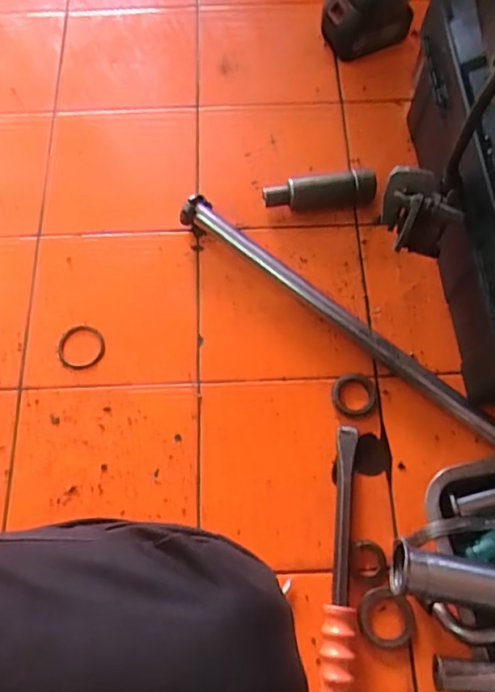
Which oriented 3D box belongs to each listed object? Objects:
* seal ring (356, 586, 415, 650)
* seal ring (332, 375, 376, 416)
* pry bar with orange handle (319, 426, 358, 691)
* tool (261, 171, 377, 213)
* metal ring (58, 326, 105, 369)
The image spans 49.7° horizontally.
[{"bbox_3d":[0.133,0.261,0.512,0.054,0.004,0.050,0,69,1],"label":"seal ring"},{"bbox_3d":[0.118,0.055,0.593,0.048,0.009,0.048,0,69,1],"label":"seal ring"},{"bbox_3d":[0.089,0.208,0.521,0.028,0.036,0.264,5,69,3],"label":"pry bar with orange handle"},{"bbox_3d":[0.090,-0.193,0.677,0.137,0.038,0.038,-4,69,-1],"label":"tool"},{"bbox_3d":[-0.192,0.002,0.619,0.052,0.006,0.054,0,69,1],"label":"metal ring"}]

